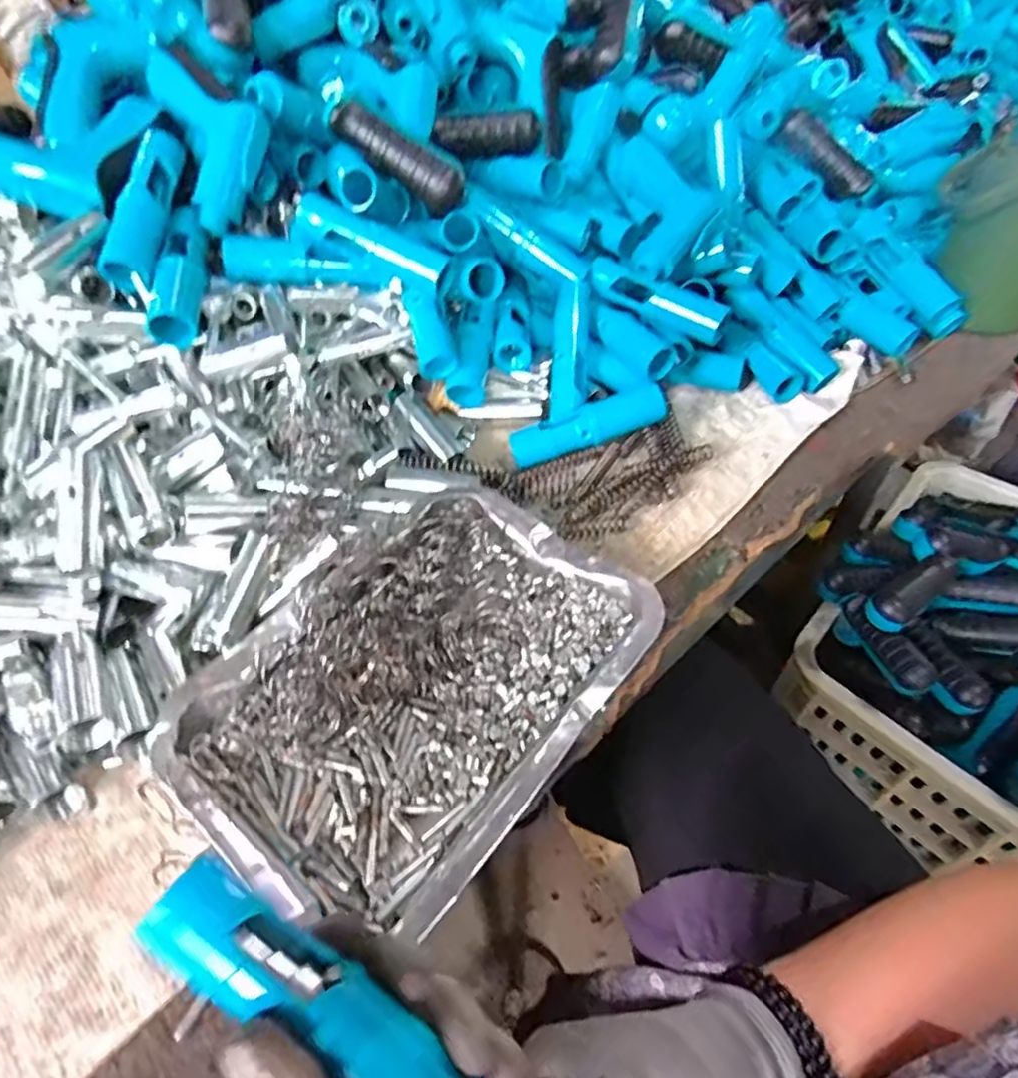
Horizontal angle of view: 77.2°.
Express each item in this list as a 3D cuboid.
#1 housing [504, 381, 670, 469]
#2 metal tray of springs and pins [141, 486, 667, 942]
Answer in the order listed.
[{"bbox_3d":[0.061,-0.086,0.489,0.120,0.023,0.022,-20,49,2],"label":"housing"},{"bbox_3d":[-0.050,0.075,0.361,0.184,0.033,0.245,31,56,25],"label":"metal tray of springs and pins"}]

